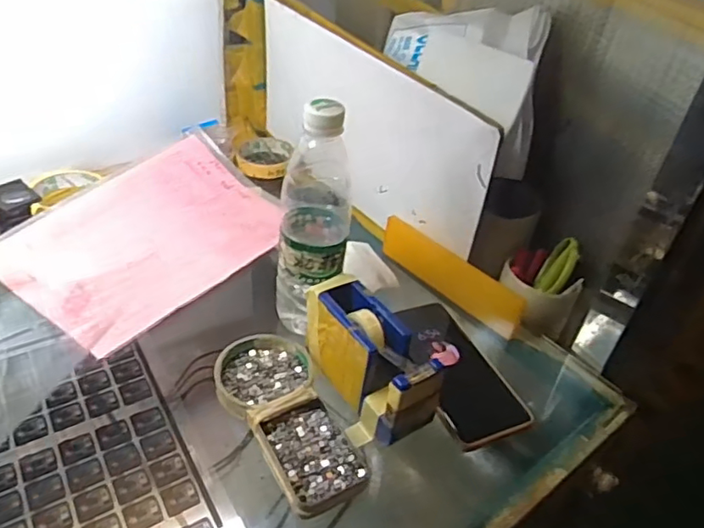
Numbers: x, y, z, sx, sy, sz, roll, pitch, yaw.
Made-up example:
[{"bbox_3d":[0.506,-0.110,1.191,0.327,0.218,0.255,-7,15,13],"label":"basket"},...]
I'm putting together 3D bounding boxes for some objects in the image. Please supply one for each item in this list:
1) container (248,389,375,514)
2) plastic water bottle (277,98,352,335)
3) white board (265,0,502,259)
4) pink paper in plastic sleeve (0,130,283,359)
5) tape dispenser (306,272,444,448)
[{"bbox_3d":[-0.032,0.145,0.456,0.066,0.017,0.096,-16,44,-26],"label":"container"},{"bbox_3d":[-0.034,-0.034,0.520,0.063,0.225,0.079,4,39,-4],"label":"plastic water bottle"},{"bbox_3d":[0.005,-0.165,0.702,0.016,0.185,0.407,-22,47,-31],"label":"white board"},{"bbox_3d":[-0.222,-0.048,0.658,0.225,0.028,0.309,28,43,24],"label":"pink paper in plastic sleeve"},{"bbox_3d":[0.012,0.083,0.493,0.058,0.083,0.137,-16,44,-26],"label":"tape dispenser"}]

